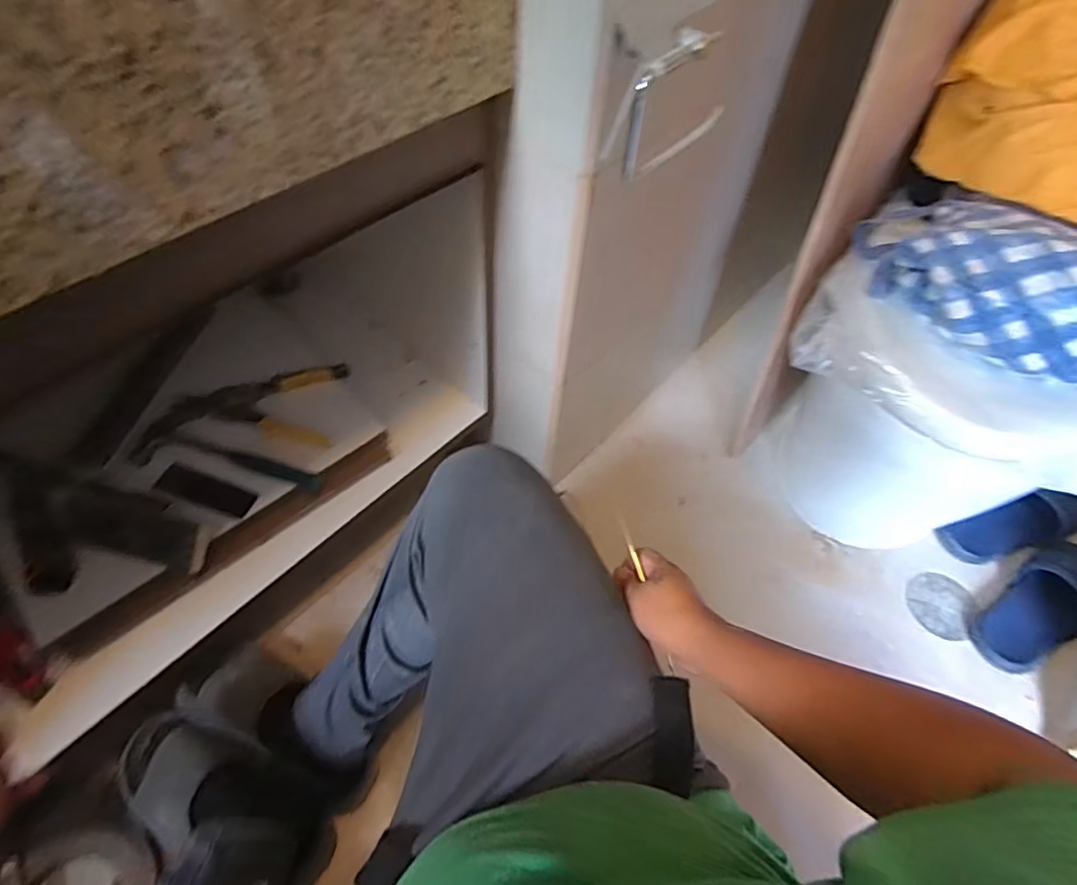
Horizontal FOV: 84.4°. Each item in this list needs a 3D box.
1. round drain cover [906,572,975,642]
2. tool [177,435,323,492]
[{"bbox_3d":[0.648,0.263,0.961,0.094,0.005,0.100,-4,61,7],"label":"round drain cover"},{"bbox_3d":[-0.412,0.028,0.836,0.218,0.024,0.024,14,55,6],"label":"tool"}]

